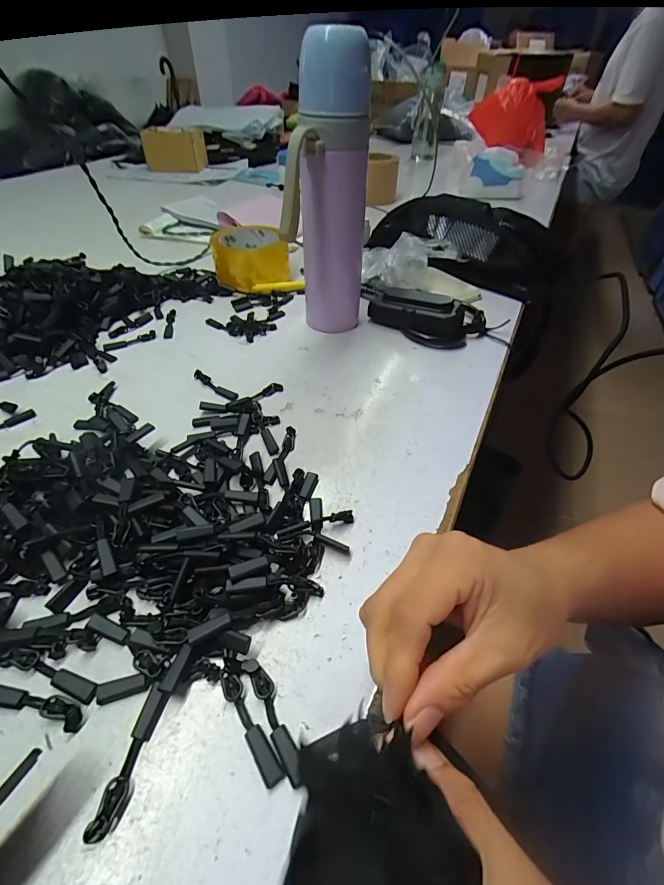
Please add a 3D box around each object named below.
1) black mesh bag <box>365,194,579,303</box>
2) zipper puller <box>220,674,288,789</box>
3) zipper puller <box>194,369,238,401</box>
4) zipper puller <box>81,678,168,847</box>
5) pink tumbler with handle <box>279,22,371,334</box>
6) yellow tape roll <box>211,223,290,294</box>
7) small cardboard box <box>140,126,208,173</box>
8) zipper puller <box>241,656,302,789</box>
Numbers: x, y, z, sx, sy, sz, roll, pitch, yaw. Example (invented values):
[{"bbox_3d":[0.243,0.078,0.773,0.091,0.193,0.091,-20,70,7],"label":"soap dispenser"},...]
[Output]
[{"bbox_3d":[0.195,-0.294,0.568,0.292,0.083,0.161,23,49,18],"label":"black mesh bag"},{"bbox_3d":[-0.041,0.139,0.189,0.009,0.004,0.053,-27,53,-26],"label":"zipper puller"},{"bbox_3d":[-0.115,-0.057,0.374,0.058,0.005,0.011,28,51,22],"label":"zipper puller"},{"bbox_3d":[-0.094,0.147,0.180,0.011,0.005,0.057,10,46,7],"label":"zipper puller"},{"bbox_3d":[-0.004,-0.224,0.376,0.074,0.243,0.100,4,46,2],"label":"pink tumbler with handle"},{"bbox_3d":[-0.111,-0.256,0.533,0.101,0.052,0.103,-4,46,-7],"label":"yellow tape roll"},{"bbox_3d":[-0.404,-0.747,0.981,0.135,0.086,0.076,8,46,5],"label":"small cardboard box"},{"bbox_3d":[-0.029,0.136,0.191,0.010,0.005,0.057,-22,51,-22],"label":"zipper puller"}]

